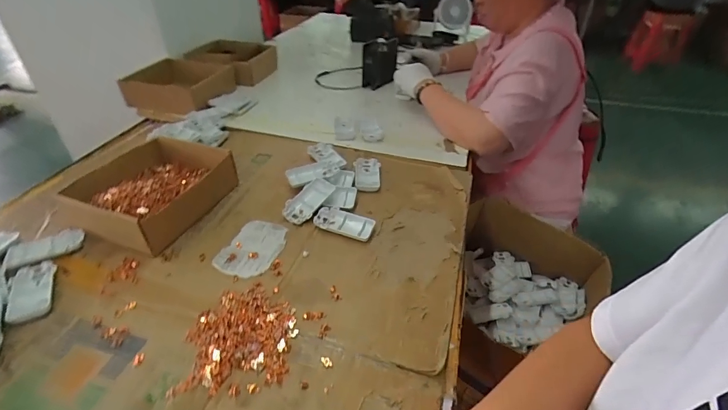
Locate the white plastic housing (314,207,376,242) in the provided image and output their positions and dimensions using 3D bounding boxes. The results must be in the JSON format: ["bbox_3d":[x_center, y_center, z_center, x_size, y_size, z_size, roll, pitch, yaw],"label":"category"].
[{"bbox_3d":[-0.033,0.031,0.635,0.097,0.016,0.051,15,41,13],"label":"white plastic housing"}]

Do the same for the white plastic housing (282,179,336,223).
[{"bbox_3d":[-0.092,-0.008,0.656,0.048,0.024,0.097,32,66,30],"label":"white plastic housing"}]

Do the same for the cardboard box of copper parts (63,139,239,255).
[{"bbox_3d":[-0.353,-0.032,0.647,0.202,0.062,0.214,17,42,16],"label":"cardboard box of copper parts"}]

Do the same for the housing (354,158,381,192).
[{"bbox_3d":[0.007,-0.061,0.747,0.050,0.018,0.098,5,40,1],"label":"housing"}]

